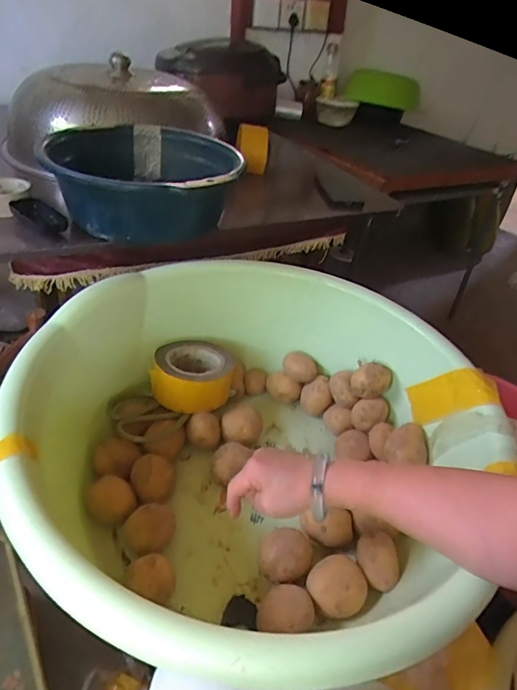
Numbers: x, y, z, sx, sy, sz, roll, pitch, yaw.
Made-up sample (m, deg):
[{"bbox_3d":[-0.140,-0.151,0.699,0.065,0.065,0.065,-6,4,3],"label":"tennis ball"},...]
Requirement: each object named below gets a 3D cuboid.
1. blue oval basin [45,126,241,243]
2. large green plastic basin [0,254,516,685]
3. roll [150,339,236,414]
[{"bbox_3d":[-0.191,-0.278,0.781,0.307,0.107,0.319,2,38,-8],"label":"blue oval basin"},{"bbox_3d":[-0.015,0.118,0.615,0.555,0.232,0.583,5,38,-4],"label":"large green plastic basin"},{"bbox_3d":[-0.100,0.044,0.724,0.120,0.064,0.117,5,38,-4],"label":"roll"}]

